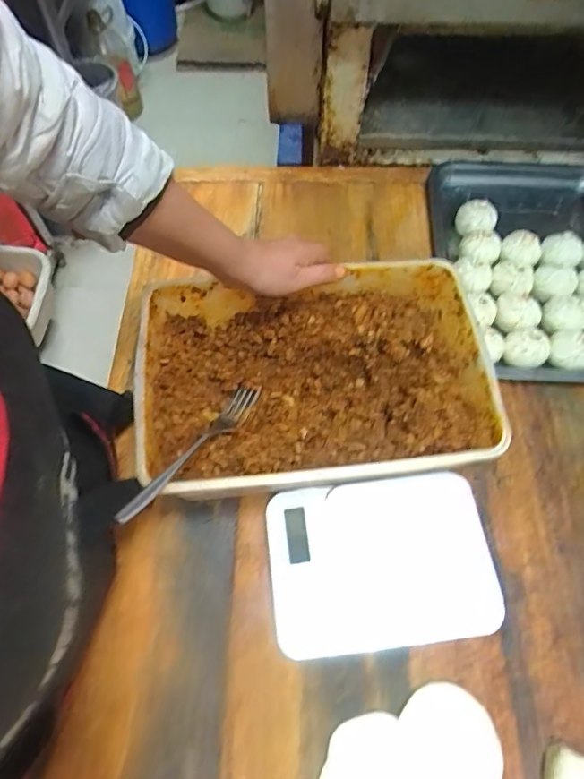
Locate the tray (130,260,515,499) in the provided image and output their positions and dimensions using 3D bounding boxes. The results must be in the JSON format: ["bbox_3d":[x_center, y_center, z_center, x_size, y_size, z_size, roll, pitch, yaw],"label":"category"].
[{"bbox_3d":[0.020,-0.006,0.516,0.322,0.085,0.216,-7,65,-3],"label":"tray"}]

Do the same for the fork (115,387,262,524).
[{"bbox_3d":[-0.087,0.054,0.458,0.026,0.020,0.191,28,41,13],"label":"fork"}]

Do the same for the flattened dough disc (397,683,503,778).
[{"bbox_3d":[0.133,0.297,0.425,0.080,0.006,0.085,0,65,0],"label":"flattened dough disc"}]

